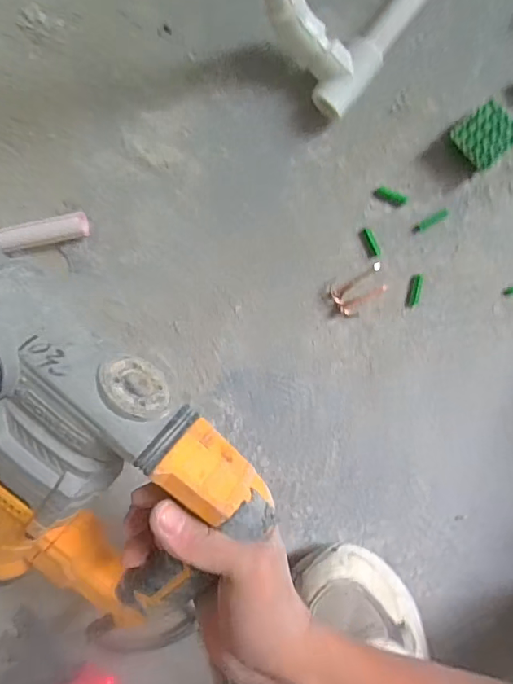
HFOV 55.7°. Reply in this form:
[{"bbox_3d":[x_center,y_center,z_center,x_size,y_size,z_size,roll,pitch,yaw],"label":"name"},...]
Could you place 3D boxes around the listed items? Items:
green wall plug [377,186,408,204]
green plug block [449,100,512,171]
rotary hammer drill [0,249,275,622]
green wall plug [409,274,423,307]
[{"bbox_3d":[0.113,-0.122,0.404,0.026,0.004,0.008,25,99,-1],"label":"green wall plug"},{"bbox_3d":[0.180,-0.164,0.390,0.041,0.028,0.040,-43,94,7],"label":"green plug block"},{"bbox_3d":[-0.170,0.064,0.307,0.318,0.082,0.215,37,98,-3],"label":"rotary hammer drill"},{"bbox_3d":[0.138,-0.044,0.416,0.009,0.004,0.028,7,99,1],"label":"green wall plug"}]

